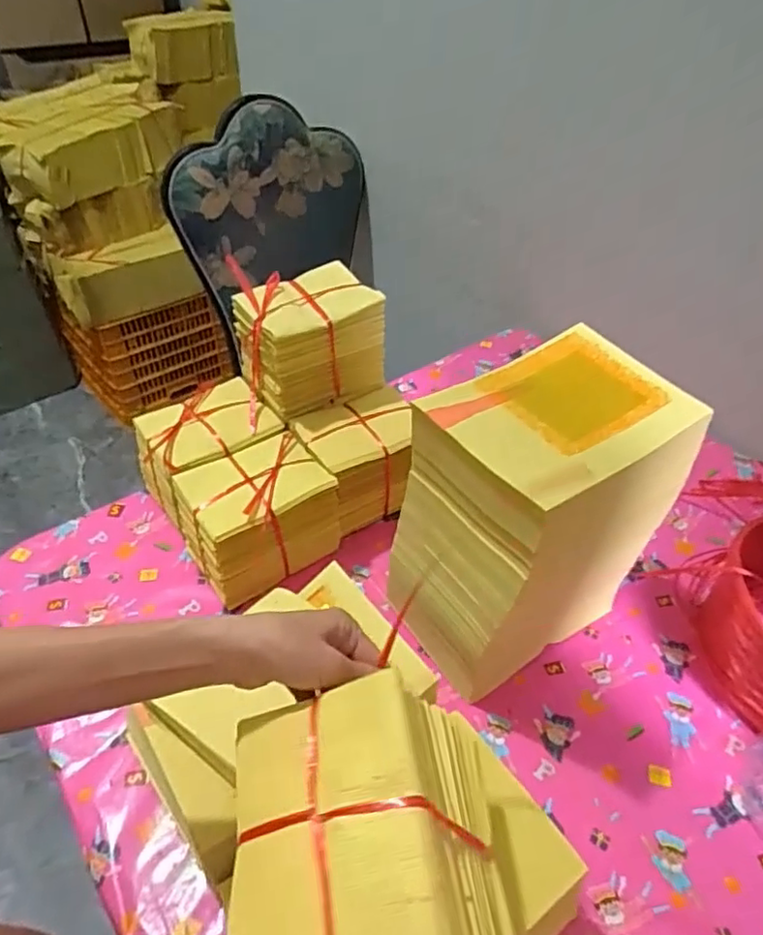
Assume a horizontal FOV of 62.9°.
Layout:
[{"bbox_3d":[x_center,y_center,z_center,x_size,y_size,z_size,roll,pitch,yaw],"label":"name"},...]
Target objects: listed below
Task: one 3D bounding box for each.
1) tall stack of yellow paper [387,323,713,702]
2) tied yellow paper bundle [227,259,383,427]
[{"bbox_3d":[0.157,0.061,0.665,0.250,0.314,0.165,-23,49,-24],"label":"tall stack of yellow paper"},{"bbox_3d":[-0.095,-0.168,0.842,0.179,0.145,0.128,-16,46,-18],"label":"tied yellow paper bundle"}]

